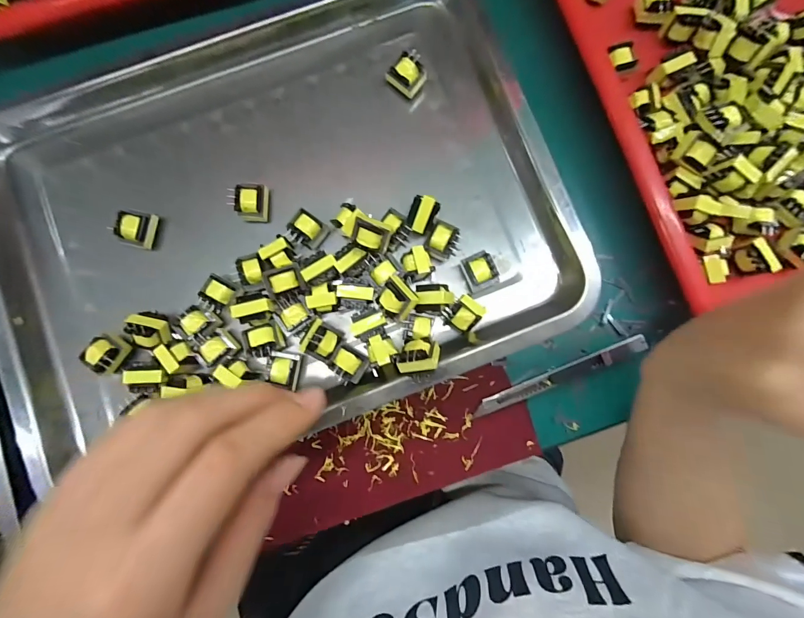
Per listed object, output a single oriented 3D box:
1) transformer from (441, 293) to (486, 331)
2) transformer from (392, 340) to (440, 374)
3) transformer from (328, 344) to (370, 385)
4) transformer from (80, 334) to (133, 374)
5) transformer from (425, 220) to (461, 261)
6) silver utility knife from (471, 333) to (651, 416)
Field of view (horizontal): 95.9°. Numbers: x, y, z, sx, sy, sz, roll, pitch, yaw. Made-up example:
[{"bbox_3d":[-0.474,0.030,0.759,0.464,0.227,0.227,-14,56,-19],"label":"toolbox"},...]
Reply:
[{"bbox_3d":[0.041,0.003,0.249,0.022,0.024,0.023,40,86,1],"label":"transformer"},{"bbox_3d":[0.010,0.030,0.232,0.030,0.017,0.020,-5,86,-2],"label":"transformer"},{"bbox_3d":[-0.036,0.038,0.243,0.023,0.014,0.021,33,86,1],"label":"transformer"},{"bbox_3d":[-0.198,0.030,0.245,0.019,0.020,0.022,29,86,0],"label":"transformer"},{"bbox_3d":[0.030,-0.046,0.259,0.023,0.021,0.025,25,86,0],"label":"transformer"},{"bbox_3d":[0.113,0.047,0.257,0.129,0.007,0.011,-22,87,-3],"label":"silver utility knife"}]

